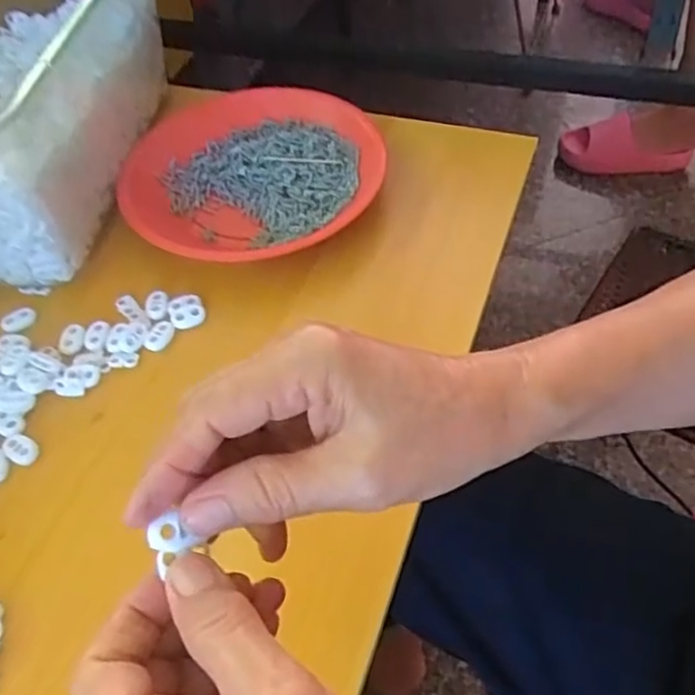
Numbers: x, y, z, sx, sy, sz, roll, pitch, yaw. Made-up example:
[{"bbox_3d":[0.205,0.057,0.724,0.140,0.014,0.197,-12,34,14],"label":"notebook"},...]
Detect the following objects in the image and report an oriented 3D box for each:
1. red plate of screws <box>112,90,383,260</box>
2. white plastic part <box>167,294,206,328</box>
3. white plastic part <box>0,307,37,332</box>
[{"bbox_3d":[-0.073,-0.134,0.507,0.192,0.027,0.181,-3,52,4],"label":"red plate of screws"},{"bbox_3d":[-0.107,-0.024,0.441,0.023,0.006,0.025,-3,52,4],"label":"white plastic part"},{"bbox_3d":[-0.222,-0.019,0.448,0.023,0.006,0.014,-36,57,-20],"label":"white plastic part"}]

